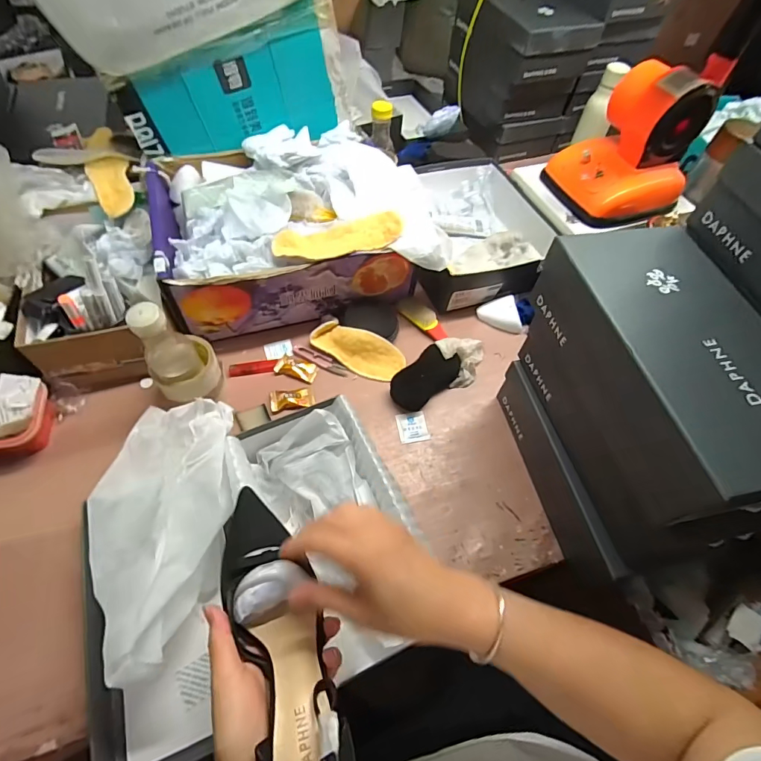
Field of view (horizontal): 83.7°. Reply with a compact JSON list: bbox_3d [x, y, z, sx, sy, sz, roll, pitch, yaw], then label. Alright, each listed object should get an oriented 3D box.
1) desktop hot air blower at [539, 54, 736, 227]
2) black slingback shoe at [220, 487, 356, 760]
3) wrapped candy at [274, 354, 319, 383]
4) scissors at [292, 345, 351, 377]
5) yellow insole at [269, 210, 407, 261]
[{"bbox_3d":[0.432,-0.412,0.734,0.179,0.196,0.193,-21,62,-17],"label":"desktop hot air blower"},{"bbox_3d":[-0.079,0.197,0.328,0.059,0.057,0.240,-20,47,-16],"label":"black slingback shoe"},{"bbox_3d":[-0.137,-0.021,0.695,0.064,0.009,0.037,14,58,4],"label":"wrapped candy"},{"bbox_3d":[-0.099,-0.033,0.706,0.102,0.007,0.019,25,59,11],"label":"scissors"},{"bbox_3d":[-0.061,-0.219,0.644,0.197,0.016,0.067,-16,60,-14],"label":"yellow insole"}]

